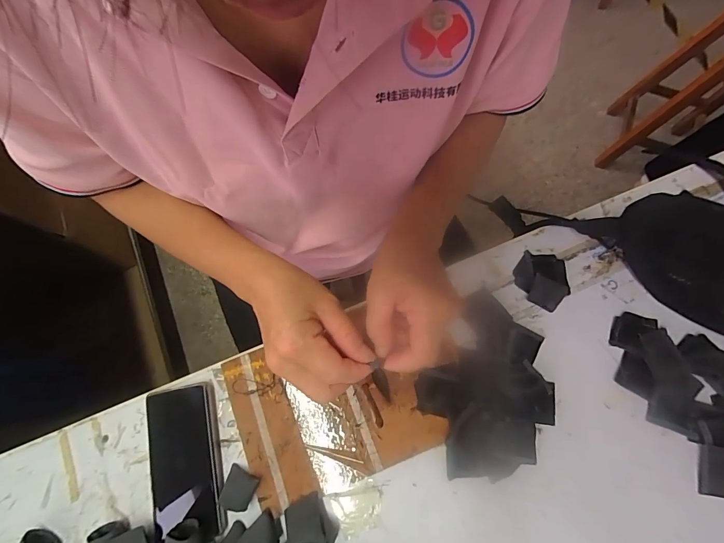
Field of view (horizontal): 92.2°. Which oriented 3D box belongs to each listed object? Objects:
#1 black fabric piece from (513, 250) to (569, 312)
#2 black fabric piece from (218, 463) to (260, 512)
[{"bbox_3d":[0.230,0.009,0.443,0.065,0.020,0.072,31,78,7],"label":"black fabric piece"},{"bbox_3d":[-0.136,0.239,0.376,0.036,0.007,0.040,22,77,5],"label":"black fabric piece"}]

